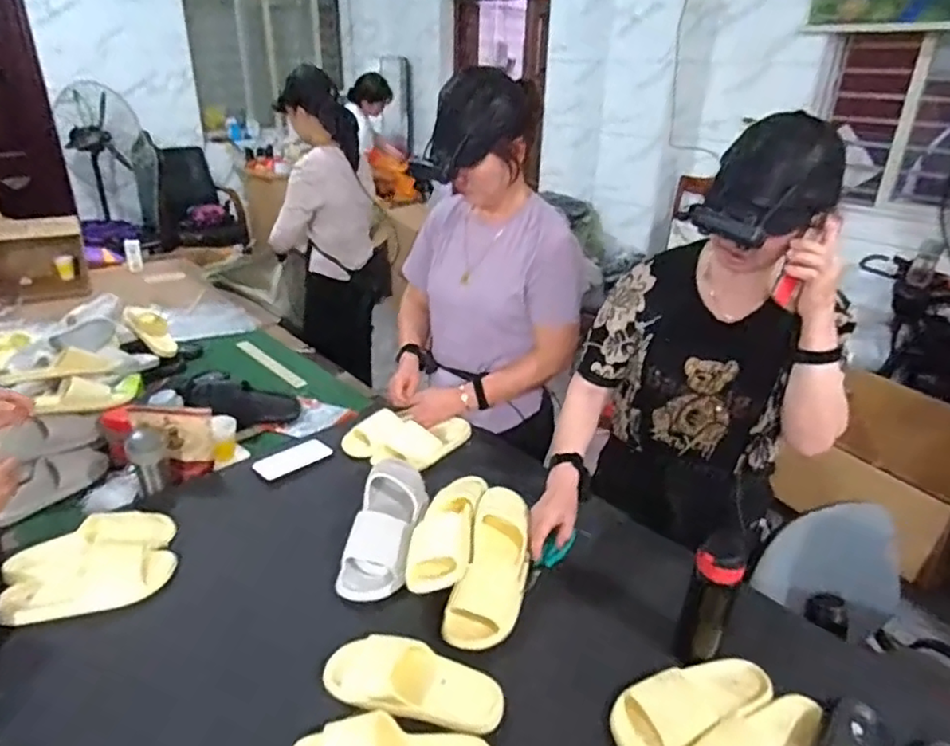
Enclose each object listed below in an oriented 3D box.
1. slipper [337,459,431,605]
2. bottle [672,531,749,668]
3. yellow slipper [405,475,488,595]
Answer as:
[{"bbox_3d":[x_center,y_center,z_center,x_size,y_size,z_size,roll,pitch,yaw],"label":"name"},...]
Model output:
[{"bbox_3d":[-0.157,0.255,1.136,0.120,0.070,0.317,3,26,3],"label":"slipper"},{"bbox_3d":[0.327,0.313,0.878,0.070,0.193,0.067,4,27,5],"label":"bottle"},{"bbox_3d":[-0.047,0.261,1.111,0.102,0.080,0.292,5,27,8],"label":"yellow slipper"}]

